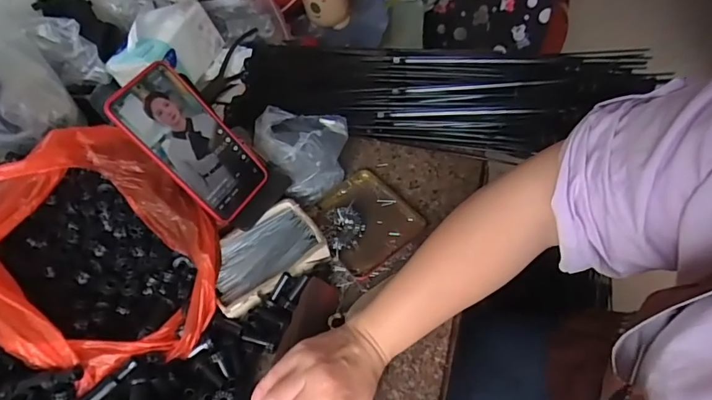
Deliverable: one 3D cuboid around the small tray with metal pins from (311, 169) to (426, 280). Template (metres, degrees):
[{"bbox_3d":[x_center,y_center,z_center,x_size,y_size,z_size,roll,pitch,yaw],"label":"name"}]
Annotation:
[{"bbox_3d":[0.008,0.023,0.551,0.103,0.022,0.116,-32,56,-21],"label":"small tray with metal pins"}]

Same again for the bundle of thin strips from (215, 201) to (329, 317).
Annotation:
[{"bbox_3d":[-0.099,0.057,0.514,0.121,0.020,0.089,-27,54,-18],"label":"bundle of thin strips"}]

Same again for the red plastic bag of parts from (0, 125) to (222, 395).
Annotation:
[{"bbox_3d":[-0.258,0.046,0.461,0.243,0.120,0.201,30,58,26],"label":"red plastic bag of parts"}]

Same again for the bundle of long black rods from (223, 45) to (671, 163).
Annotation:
[{"bbox_3d":[0.076,-0.152,0.631,0.532,0.074,0.189,8,56,17],"label":"bundle of long black rods"}]

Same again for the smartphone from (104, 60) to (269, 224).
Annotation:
[{"bbox_3d":[-0.165,-0.056,0.488,0.007,0.162,0.083,3,49,53],"label":"smartphone"}]

